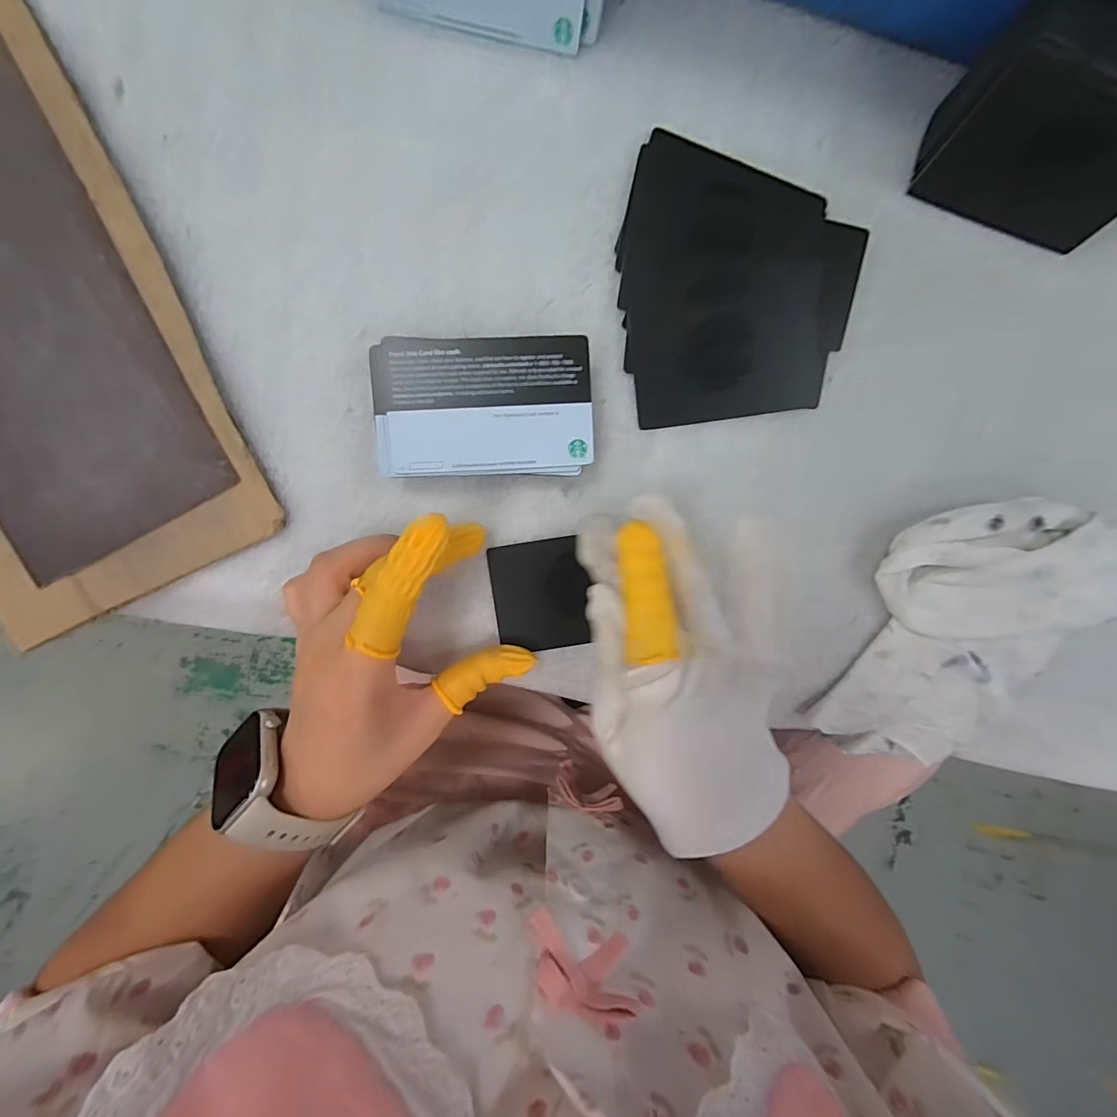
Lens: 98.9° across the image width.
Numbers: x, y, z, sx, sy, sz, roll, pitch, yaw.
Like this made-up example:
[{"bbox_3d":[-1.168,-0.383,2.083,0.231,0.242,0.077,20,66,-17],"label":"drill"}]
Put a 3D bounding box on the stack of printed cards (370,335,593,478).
[{"bbox_3d":[-0.032,-0.065,0.211,0.090,0.021,0.056,-2,97,-4],"label":"stack of printed cards"}]

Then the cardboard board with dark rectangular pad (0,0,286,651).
[{"bbox_3d":[-0.229,-0.109,0.193,0.128,0.013,0.262,-23,98,-1],"label":"cardboard board with dark rectangular pad"}]

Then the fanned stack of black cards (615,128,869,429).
[{"bbox_3d":[0.082,-0.124,0.215,0.106,0.009,0.115,-7,97,-3],"label":"fanned stack of black cards"}]

